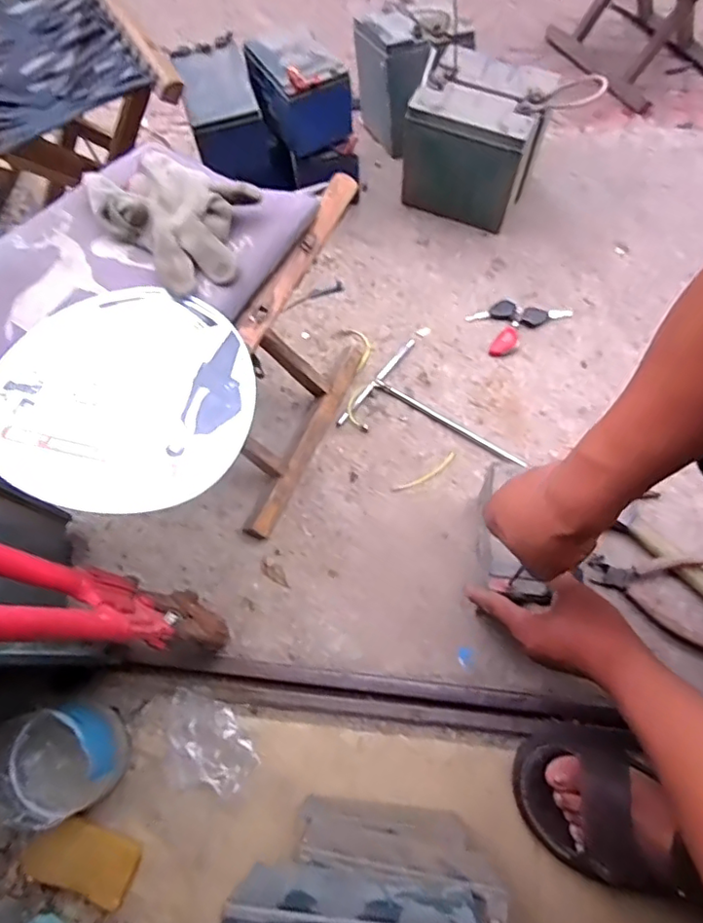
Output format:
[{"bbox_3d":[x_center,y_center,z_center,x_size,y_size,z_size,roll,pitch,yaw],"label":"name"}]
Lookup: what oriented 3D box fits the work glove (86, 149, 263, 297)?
[{"bbox_3d":[-0.165,-0.223,0.524,0.179,0.037,0.120,34,75,13],"label":"work glove"}]

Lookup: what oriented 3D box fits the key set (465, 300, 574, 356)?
[{"bbox_3d":[0.257,-0.218,0.865,0.143,0.010,0.080,-25,71,-7],"label":"key set"}]

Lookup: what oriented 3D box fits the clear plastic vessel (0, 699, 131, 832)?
[{"bbox_3d":[-0.287,0.294,0.562,0.100,0.085,0.104,-1,70,2],"label":"clear plastic vessel"}]

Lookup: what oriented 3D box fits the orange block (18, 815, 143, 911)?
[{"bbox_3d":[-0.266,0.390,0.566,0.106,0.021,0.059,15,71,8],"label":"orange block"}]

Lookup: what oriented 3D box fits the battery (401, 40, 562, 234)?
[{"bbox_3d":[0.190,-0.485,0.892,0.189,0.179,0.137,21,72,10],"label":"battery"}]

